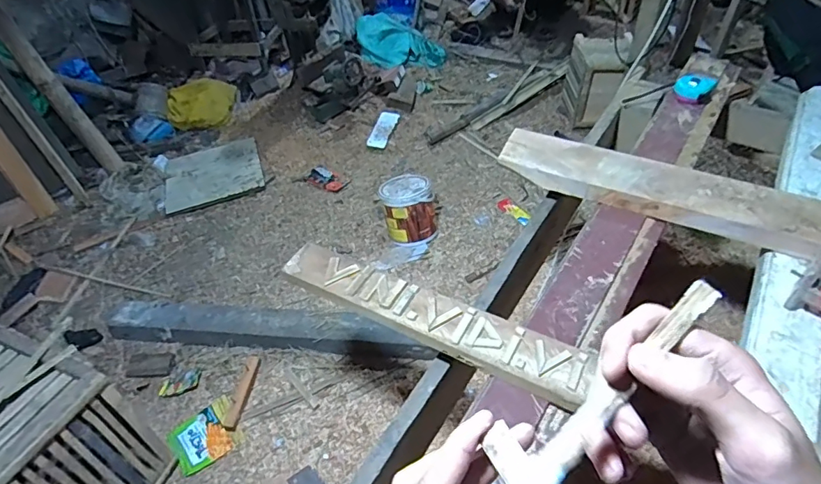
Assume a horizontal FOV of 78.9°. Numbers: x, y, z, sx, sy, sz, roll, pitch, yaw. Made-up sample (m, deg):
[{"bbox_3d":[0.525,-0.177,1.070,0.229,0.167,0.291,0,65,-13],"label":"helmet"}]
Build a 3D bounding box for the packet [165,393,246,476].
[{"bbox_3d":[-0.548,0.519,1.339,0.172,0.018,0.153,-27,50,-19],"label":"packet"}]

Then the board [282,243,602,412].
[{"bbox_3d":[0.020,0.114,0.810,0.538,0.025,0.089,21,52,24],"label":"board"}]

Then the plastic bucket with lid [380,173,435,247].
[{"bbox_3d":[-0.004,-0.119,1.748,0.201,0.181,0.211,-7,46,0],"label":"plastic bucket with lid"}]

